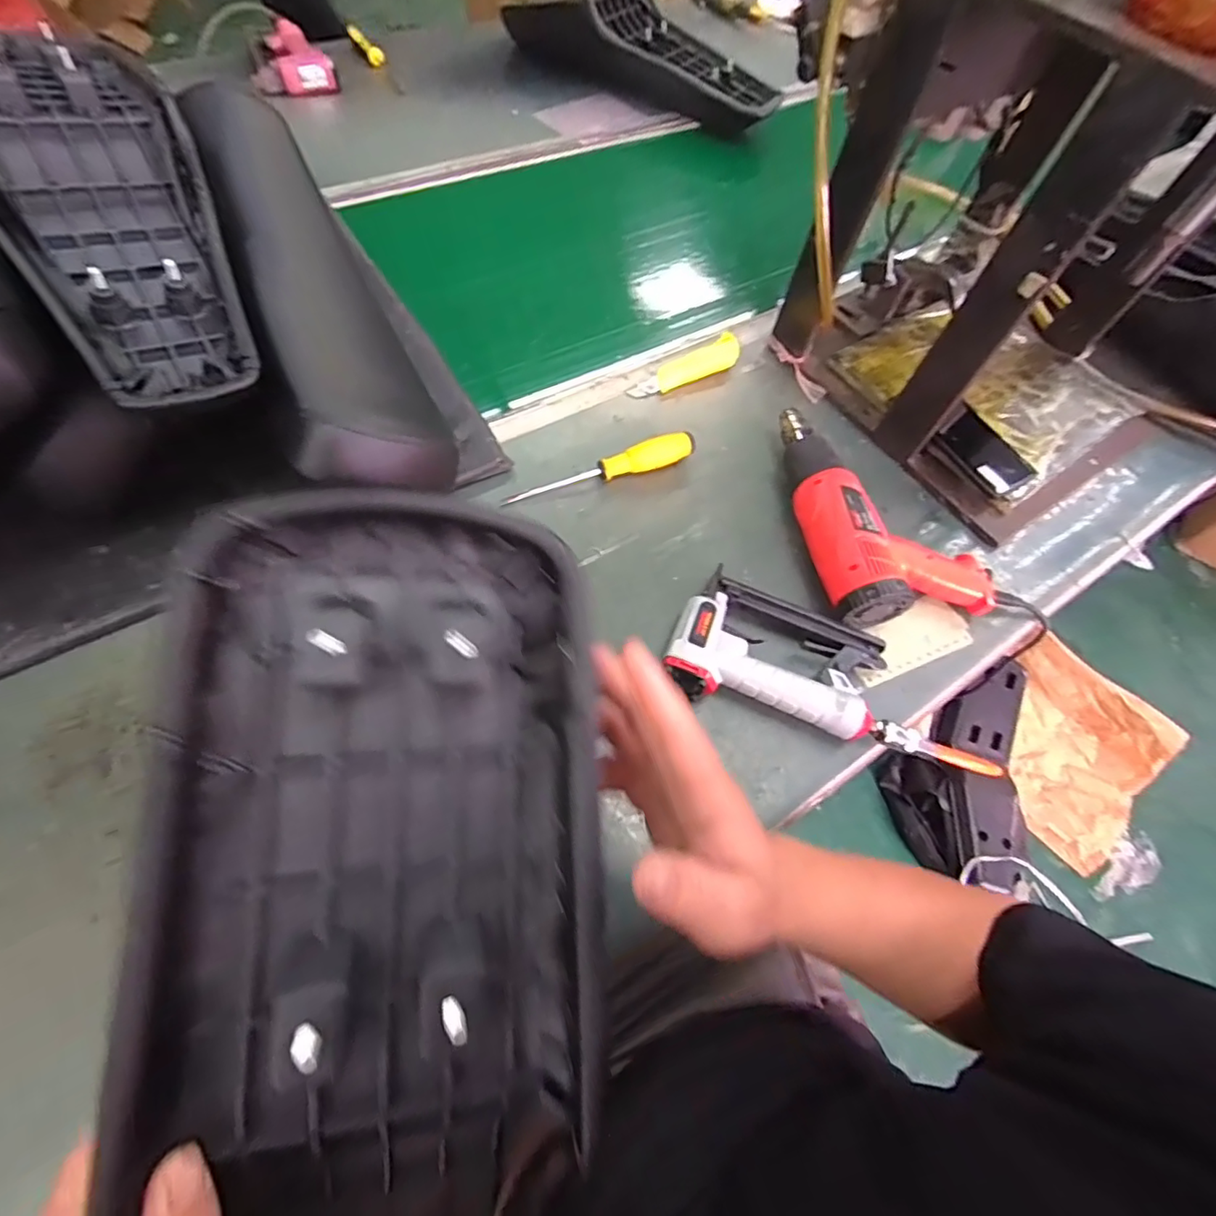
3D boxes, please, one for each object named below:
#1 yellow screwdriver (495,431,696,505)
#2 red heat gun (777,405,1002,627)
[{"bbox_3d":[-0.007,-0.159,0.644,0.226,0.032,0.026,-17,65,-14],"label":"yellow screwdriver"},{"bbox_3d":[0.296,-0.120,0.630,0.178,0.074,0.280,-6,63,-9],"label":"red heat gun"}]

